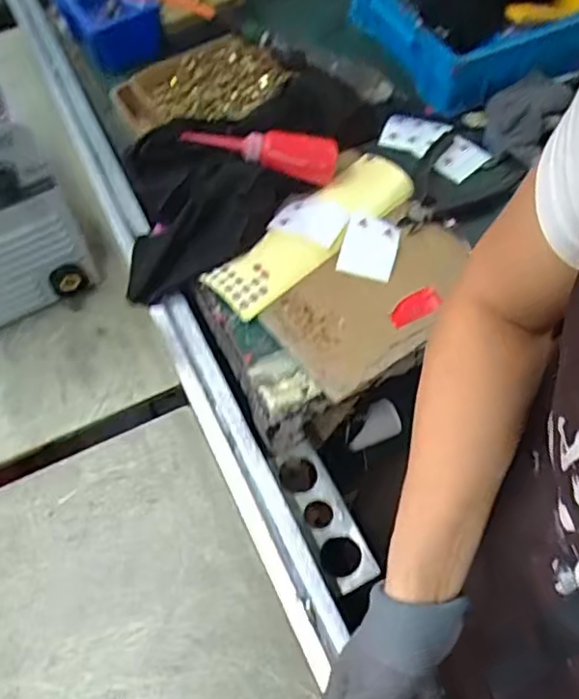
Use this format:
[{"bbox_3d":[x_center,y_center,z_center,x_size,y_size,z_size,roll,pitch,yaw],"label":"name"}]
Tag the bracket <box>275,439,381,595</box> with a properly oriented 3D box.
[{"bbox_3d":[0.035,0.159,0.594,0.044,0.016,0.147,-23,61,-11],"label":"bracket"}]

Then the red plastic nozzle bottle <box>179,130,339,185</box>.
[{"bbox_3d":[-0.031,-0.225,0.691,0.173,0.036,0.048,8,59,-7],"label":"red plastic nozzle bottle"}]

